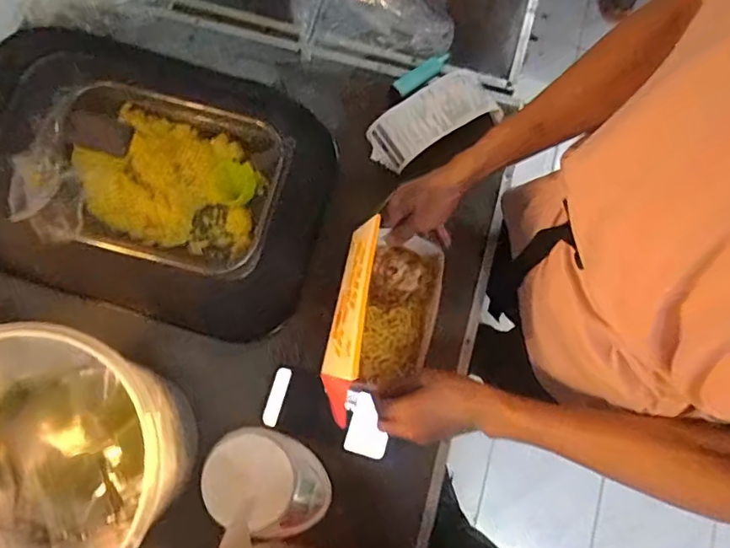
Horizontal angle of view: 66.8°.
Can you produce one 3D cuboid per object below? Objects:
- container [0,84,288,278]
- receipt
[{"bbox_3d":[-0.273,-0.127,0.720,0.331,0.077,0.219,12,78,2],"label":"container"},{"bbox_3d":[0.087,-0.213,0.759,0.168,0.046,0.080,-32,80,-7],"label":"receipt"}]

